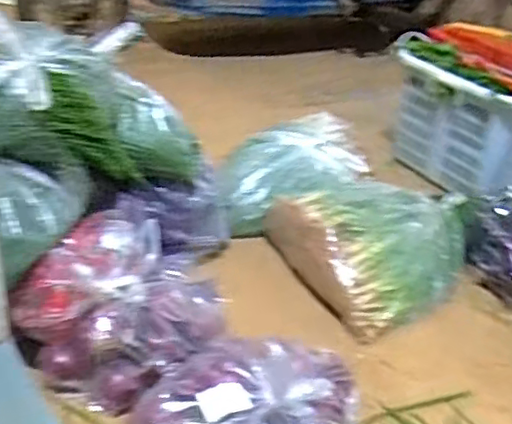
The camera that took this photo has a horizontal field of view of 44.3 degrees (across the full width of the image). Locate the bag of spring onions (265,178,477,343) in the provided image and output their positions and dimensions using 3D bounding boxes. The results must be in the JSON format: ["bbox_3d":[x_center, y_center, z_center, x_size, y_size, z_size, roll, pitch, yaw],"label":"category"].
[{"bbox_3d":[0.311,0.046,1.518,0.468,0.168,0.395,-15,35,-32],"label":"bag of spring onions"}]

